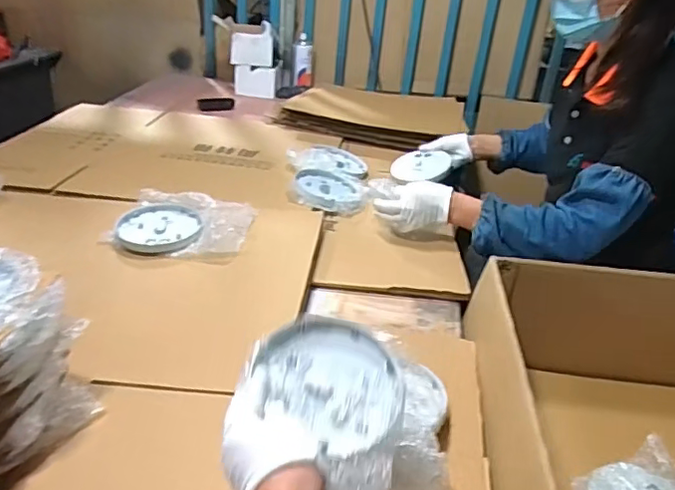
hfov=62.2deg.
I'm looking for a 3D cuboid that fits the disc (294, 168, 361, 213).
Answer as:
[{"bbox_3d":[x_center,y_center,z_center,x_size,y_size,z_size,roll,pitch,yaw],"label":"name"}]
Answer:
[{"bbox_3d":[-0.019,-0.113,1.127,0.128,0.030,0.143,4,29,-3],"label":"disc"}]

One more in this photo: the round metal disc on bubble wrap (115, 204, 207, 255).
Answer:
[{"bbox_3d":[-0.293,-0.028,0.921,0.135,0.025,0.126,4,29,-2],"label":"round metal disc on bubble wrap"}]

